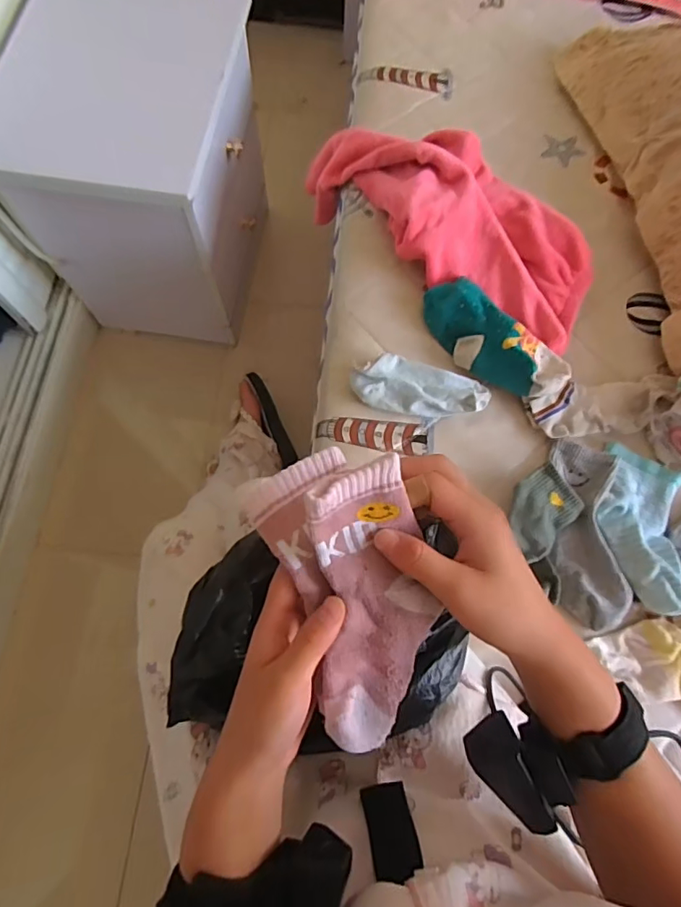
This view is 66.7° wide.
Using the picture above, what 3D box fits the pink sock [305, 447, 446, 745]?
[{"bbox_3d":[0.019,0.087,0.294,0.065,0.026,0.168,-4,102,-3],"label":"pink sock"}]

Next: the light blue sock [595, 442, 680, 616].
[{"bbox_3d":[0.340,0.079,0.581,0.090,0.038,0.180,15,72,3],"label":"light blue sock"}]

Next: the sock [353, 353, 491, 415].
[{"bbox_3d":[0.098,-0.080,0.638,0.165,0.031,0.062,9,72,1],"label":"sock"}]

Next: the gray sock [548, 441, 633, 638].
[{"bbox_3d":[0.276,0.087,0.581,0.071,0.025,0.216,5,72,-1],"label":"gray sock"}]

